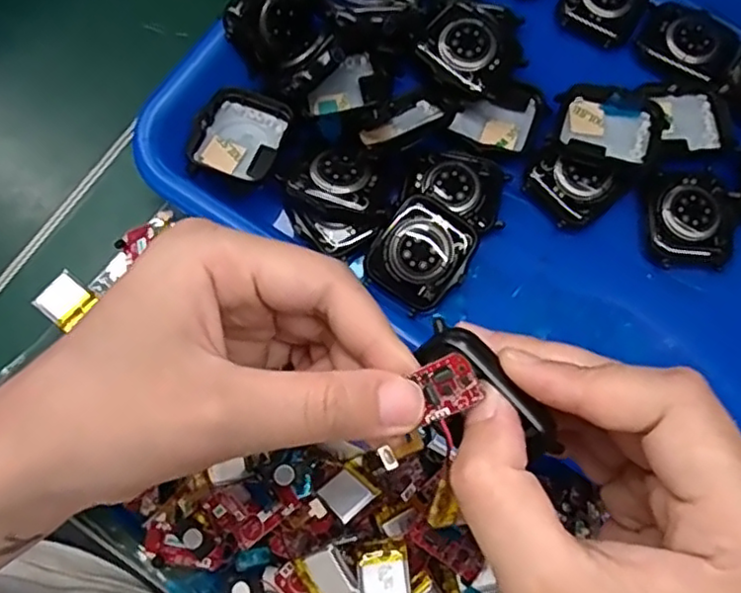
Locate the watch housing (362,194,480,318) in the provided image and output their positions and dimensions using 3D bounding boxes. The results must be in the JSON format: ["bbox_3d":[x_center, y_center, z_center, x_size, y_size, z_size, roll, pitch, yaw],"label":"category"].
[{"bbox_3d":[0.021,-0.017,0.266,0.036,0.017,0.041,40,75,11],"label":"watch housing"}]

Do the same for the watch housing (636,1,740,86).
[{"bbox_3d":[0.147,-0.118,0.300,0.040,0.008,0.034,29,75,7],"label":"watch housing"}]

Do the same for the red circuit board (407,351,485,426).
[{"bbox_3d":[0.020,0.024,0.172,0.018,0.004,0.015,-28,84,21],"label":"red circuit board"}]

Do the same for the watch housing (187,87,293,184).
[{"bbox_3d":[-0.053,-0.066,0.273,0.035,0.008,0.040,18,74,3],"label":"watch housing"}]

